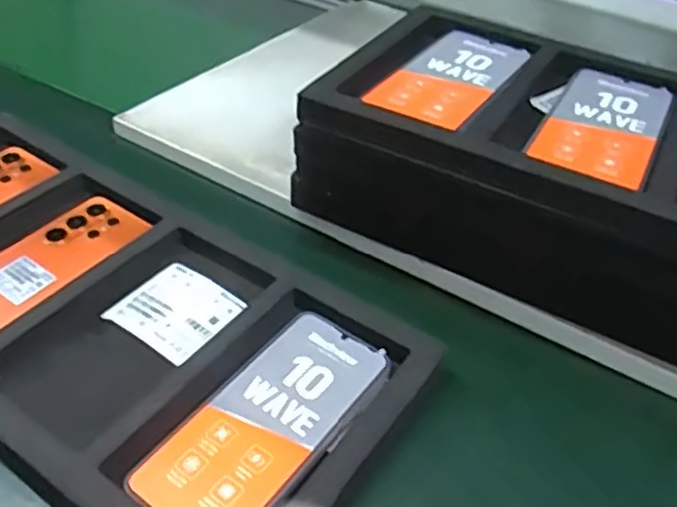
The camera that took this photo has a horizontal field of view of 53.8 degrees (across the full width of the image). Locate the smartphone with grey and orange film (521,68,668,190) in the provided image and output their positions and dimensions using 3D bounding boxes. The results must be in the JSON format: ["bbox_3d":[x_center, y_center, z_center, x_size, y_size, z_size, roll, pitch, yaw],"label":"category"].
[{"bbox_3d":[0.192,-0.095,0.482,0.074,0.005,0.153,23,44,18],"label":"smartphone with grey and orange film"}]

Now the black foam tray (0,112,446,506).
[{"bbox_3d":[-0.185,0.036,0.486,0.474,0.032,0.209,28,45,23],"label":"black foam tray"}]

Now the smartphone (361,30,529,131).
[{"bbox_3d":[0.091,-0.140,0.523,0.074,0.005,0.154,27,45,22],"label":"smartphone"}]

